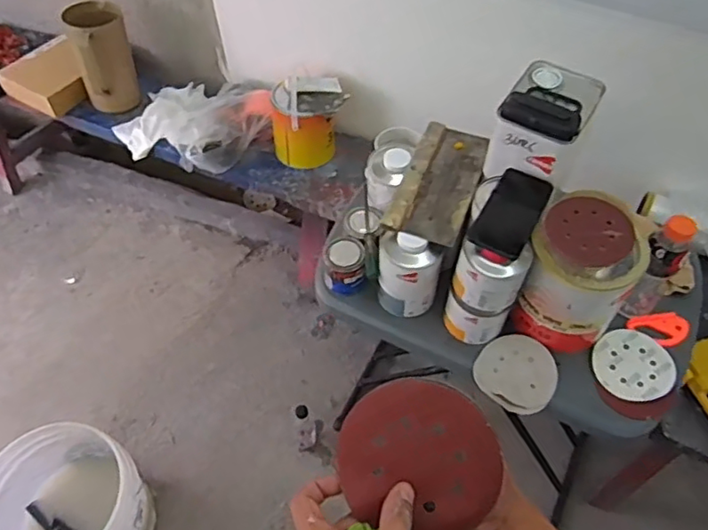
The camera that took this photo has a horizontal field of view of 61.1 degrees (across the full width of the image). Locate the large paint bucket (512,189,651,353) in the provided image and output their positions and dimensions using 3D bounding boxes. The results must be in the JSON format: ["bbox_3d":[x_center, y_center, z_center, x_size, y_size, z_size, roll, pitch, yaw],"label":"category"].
[{"bbox_3d":[0.344,0.019,0.926,0.145,0.233,0.146,0,54,0],"label":"large paint bucket"}]

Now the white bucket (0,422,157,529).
[{"bbox_3d":[-0.620,0.539,1.319,0.297,0.281,0.298,0,54,0],"label":"white bucket"}]

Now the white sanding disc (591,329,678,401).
[{"bbox_3d":[0.443,0.157,0.948,0.122,0.011,0.112,3,57,10],"label":"white sanding disc"}]

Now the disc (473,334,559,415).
[{"bbox_3d":[0.257,0.167,0.943,0.123,0.018,0.124,0,54,0],"label":"disc"}]

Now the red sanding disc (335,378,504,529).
[{"bbox_3d":[0.047,0.142,0.443,0.117,0.009,0.110,0,91,12],"label":"red sanding disc"}]

